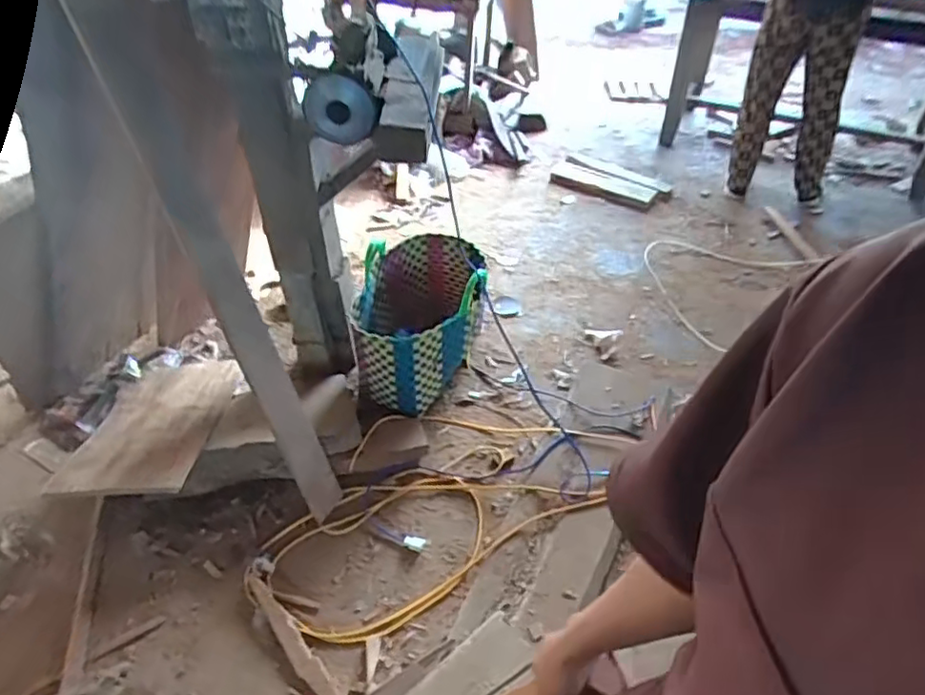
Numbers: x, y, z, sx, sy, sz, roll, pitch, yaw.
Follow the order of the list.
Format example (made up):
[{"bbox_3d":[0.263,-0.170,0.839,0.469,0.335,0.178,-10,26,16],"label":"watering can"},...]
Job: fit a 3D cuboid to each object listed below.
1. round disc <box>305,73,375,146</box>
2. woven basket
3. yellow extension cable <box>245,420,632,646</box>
[{"bbox_3d":[-0.245,-0.454,1.260,0.131,0.153,0.041,34,48,-16],"label":"round disc"},{"bbox_3d":[-0.119,-0.089,1.820,0.331,0.403,0.432,-1,44,-2],"label":"woven basket"},{"bbox_3d":[-0.067,0.345,1.601,0.928,0.066,0.491,-22,48,-22],"label":"yellow extension cable"}]

